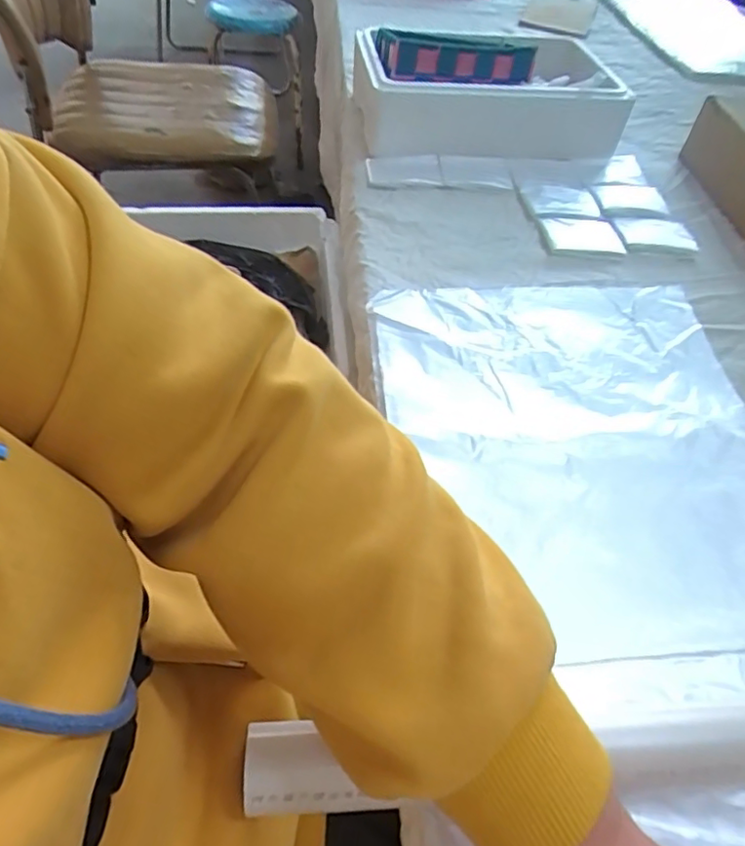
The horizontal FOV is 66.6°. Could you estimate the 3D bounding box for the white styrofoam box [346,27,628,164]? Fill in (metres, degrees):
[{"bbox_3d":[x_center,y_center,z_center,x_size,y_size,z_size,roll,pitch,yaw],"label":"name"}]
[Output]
[{"bbox_3d":[0.154,-0.451,0.781,0.337,0.103,0.240,1,51,-5],"label":"white styrofoam box"}]

